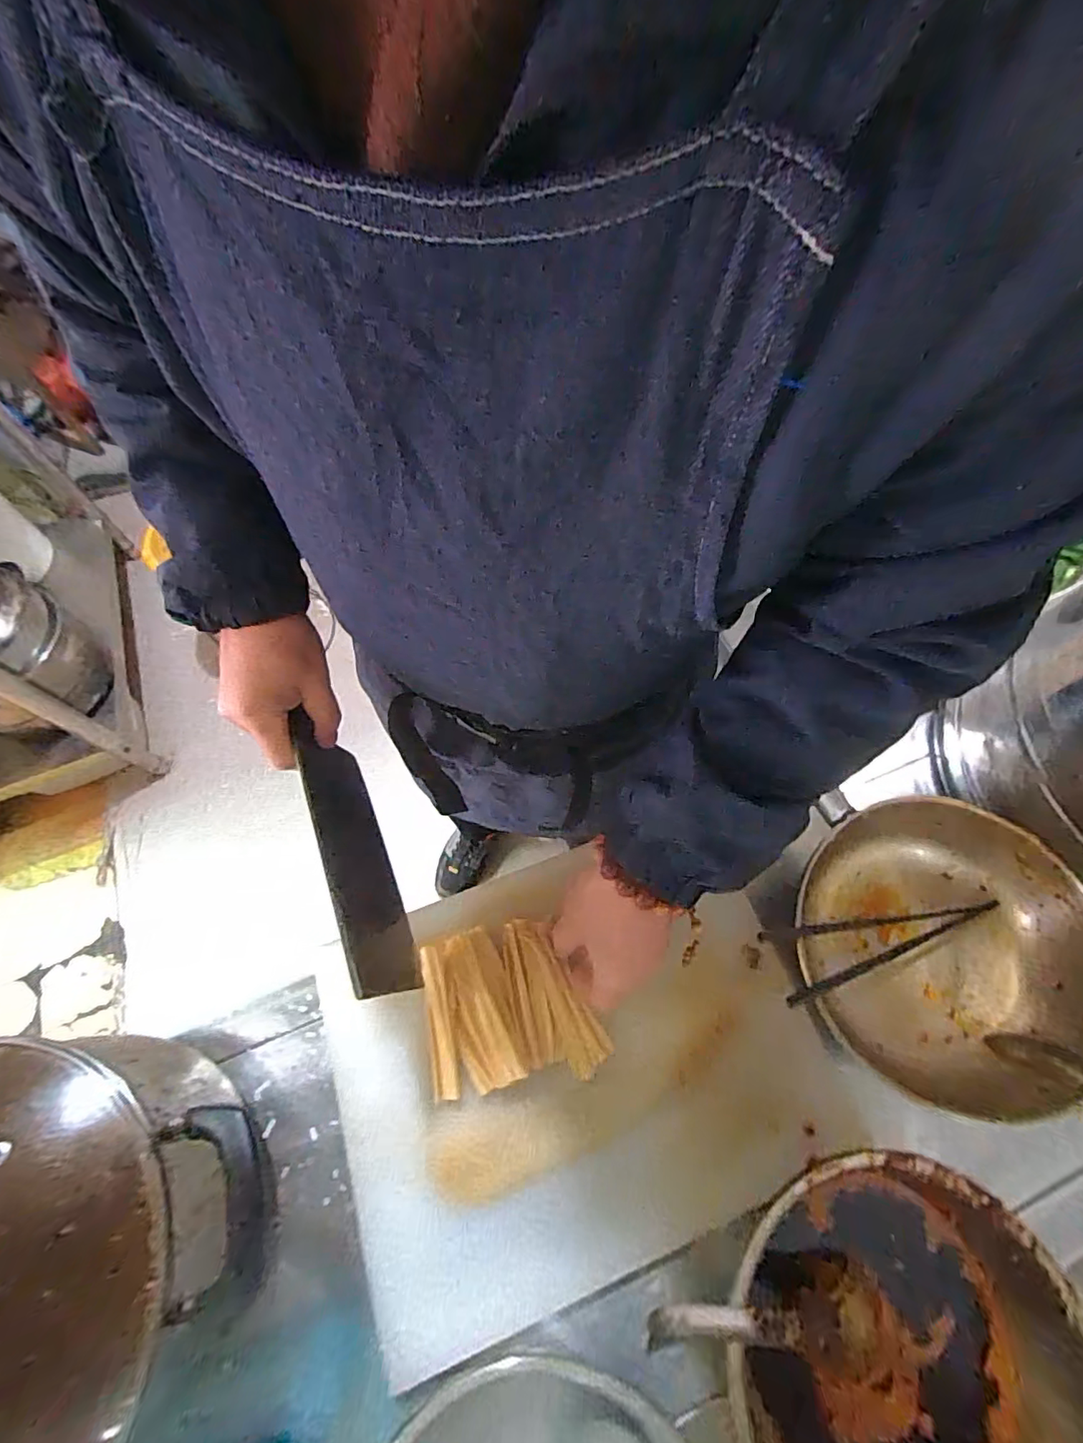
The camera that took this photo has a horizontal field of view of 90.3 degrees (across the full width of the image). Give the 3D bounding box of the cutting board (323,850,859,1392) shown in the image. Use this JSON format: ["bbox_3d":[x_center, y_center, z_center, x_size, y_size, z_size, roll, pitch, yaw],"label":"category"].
[{"bbox_3d":[0.027,0.265,0.436,0.368,0.022,0.302,-21,67,-9],"label":"cutting board"}]

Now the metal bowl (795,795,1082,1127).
[{"bbox_3d":[0.323,0.186,0.449,0.221,0.089,0.220,0,65,1],"label":"metal bowl"}]

